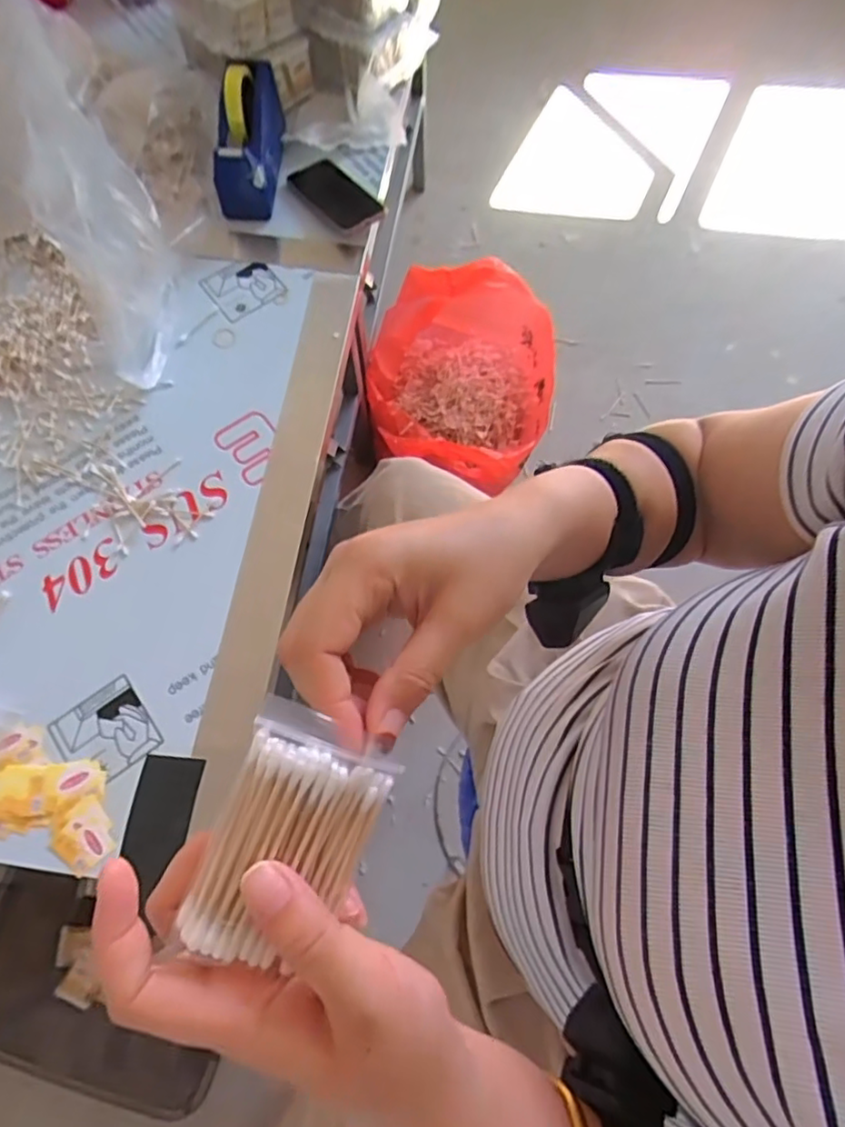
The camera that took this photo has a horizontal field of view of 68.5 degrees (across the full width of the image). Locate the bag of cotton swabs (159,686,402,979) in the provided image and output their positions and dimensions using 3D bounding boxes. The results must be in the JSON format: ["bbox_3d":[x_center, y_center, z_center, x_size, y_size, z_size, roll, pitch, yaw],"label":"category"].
[{"bbox_3d":[-0.051,0.100,0.226,0.054,0.022,0.086,26,71,8],"label":"bag of cotton swabs"}]

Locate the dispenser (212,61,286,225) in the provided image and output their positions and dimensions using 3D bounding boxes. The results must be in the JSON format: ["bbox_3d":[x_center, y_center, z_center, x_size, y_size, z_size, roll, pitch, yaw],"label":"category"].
[{"bbox_3d":[-0.244,-0.606,0.873,0.076,0.106,0.220,-1,70,1],"label":"dispenser"}]

